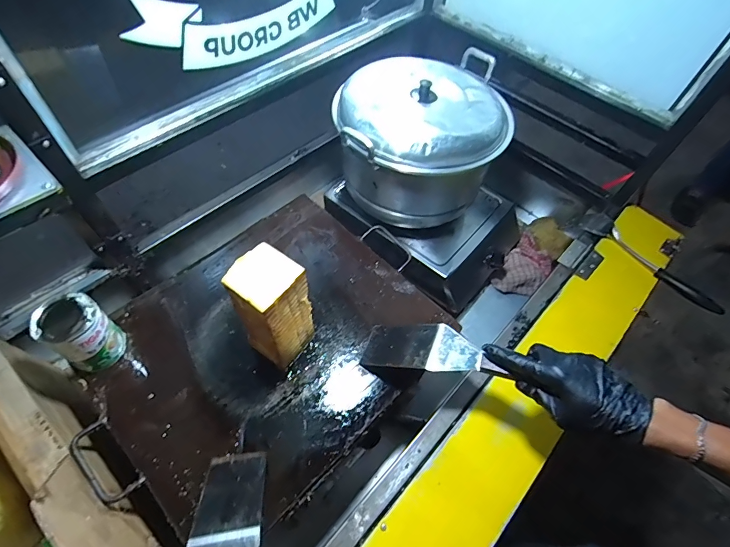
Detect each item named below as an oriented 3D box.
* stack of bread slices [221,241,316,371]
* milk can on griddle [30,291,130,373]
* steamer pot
[{"bbox_3d":[-0.129,0.054,0.560,0.081,0.183,0.077,30,61,10],"label":"stack of bread slices"},{"bbox_3d":[-0.388,0.084,0.551,0.069,0.119,0.072,3,60,-6],"label":"milk can on griddle"},{"bbox_3d":[0.101,-0.252,0.761,0.293,0.204,0.284,3,60,-6],"label":"steamer pot"}]

